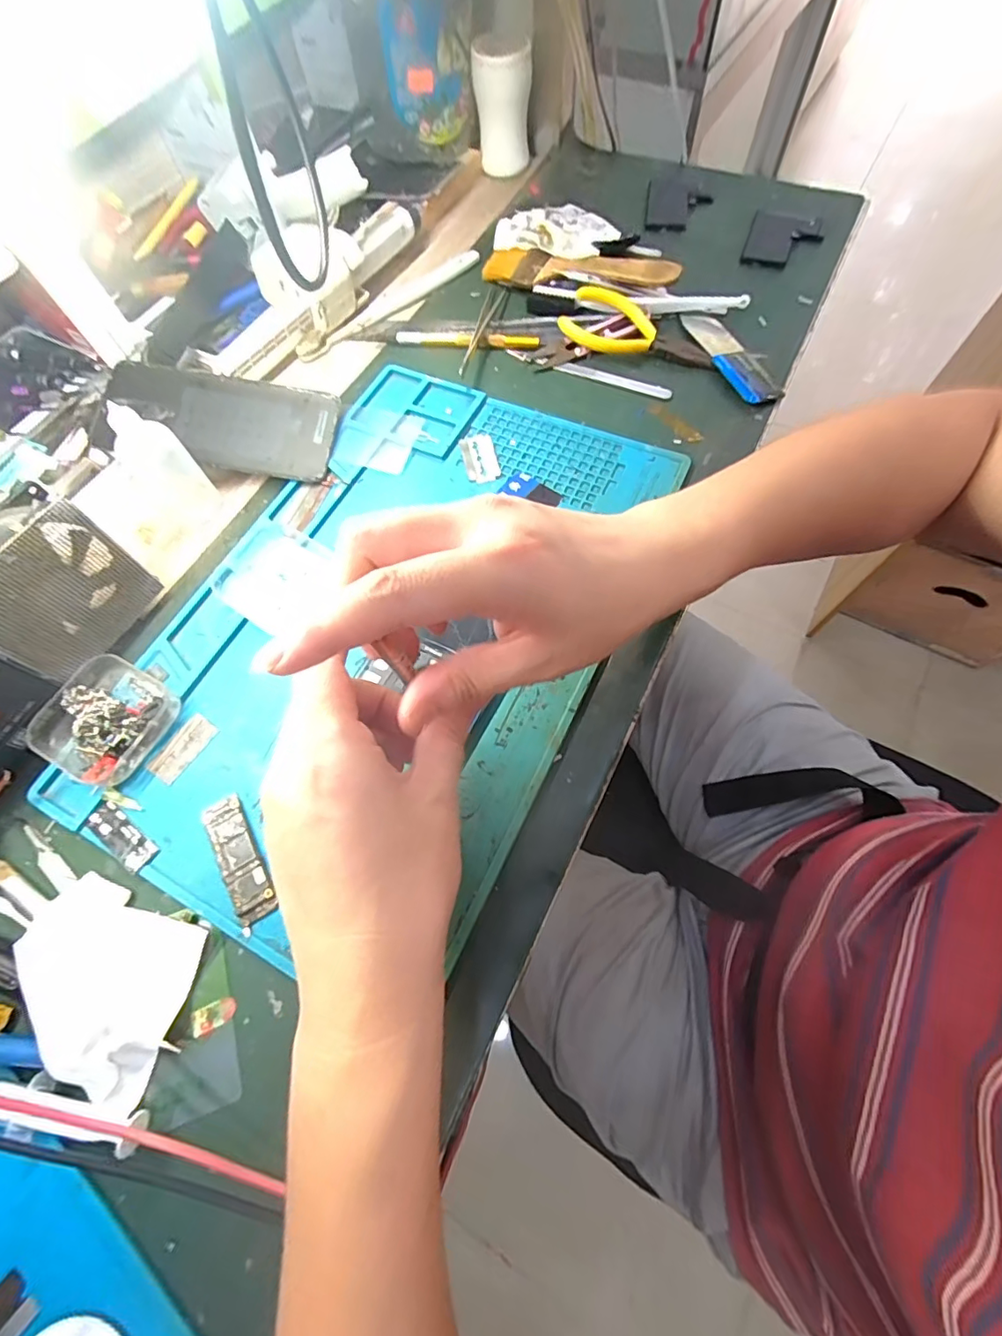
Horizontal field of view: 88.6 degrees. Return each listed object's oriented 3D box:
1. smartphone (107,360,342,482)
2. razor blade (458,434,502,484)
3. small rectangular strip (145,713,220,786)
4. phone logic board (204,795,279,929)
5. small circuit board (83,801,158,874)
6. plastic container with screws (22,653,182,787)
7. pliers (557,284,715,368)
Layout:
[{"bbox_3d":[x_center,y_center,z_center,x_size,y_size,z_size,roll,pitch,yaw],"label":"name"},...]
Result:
[{"bbox_3d":[-0.198,-0.177,0.365,0.154,0.004,0.070,8,78,-4],"label":"smartphone"},{"bbox_3d":[-0.015,-0.149,0.362,0.023,0.004,0.046,-12,66,-3],"label":"razor blade"},{"bbox_3d":[-0.178,0.045,0.287,0.018,0.004,0.038,31,71,15],"label":"small rectangular strip"},{"bbox_3d":[-0.133,0.096,0.261,0.020,0.004,0.063,-27,67,-16],"label":"phone logic board"},{"bbox_3d":[-0.198,0.088,0.268,0.042,0.004,0.016,34,72,16],"label":"small circuit board"},{"bbox_3d":[-0.221,0.027,0.284,0.061,0.019,0.063,25,70,13],"label":"plastic container with screws"},{"bbox_3d":[0.106,-0.258,0.395,0.120,0.013,0.050,25,70,13],"label":"pliers"}]

